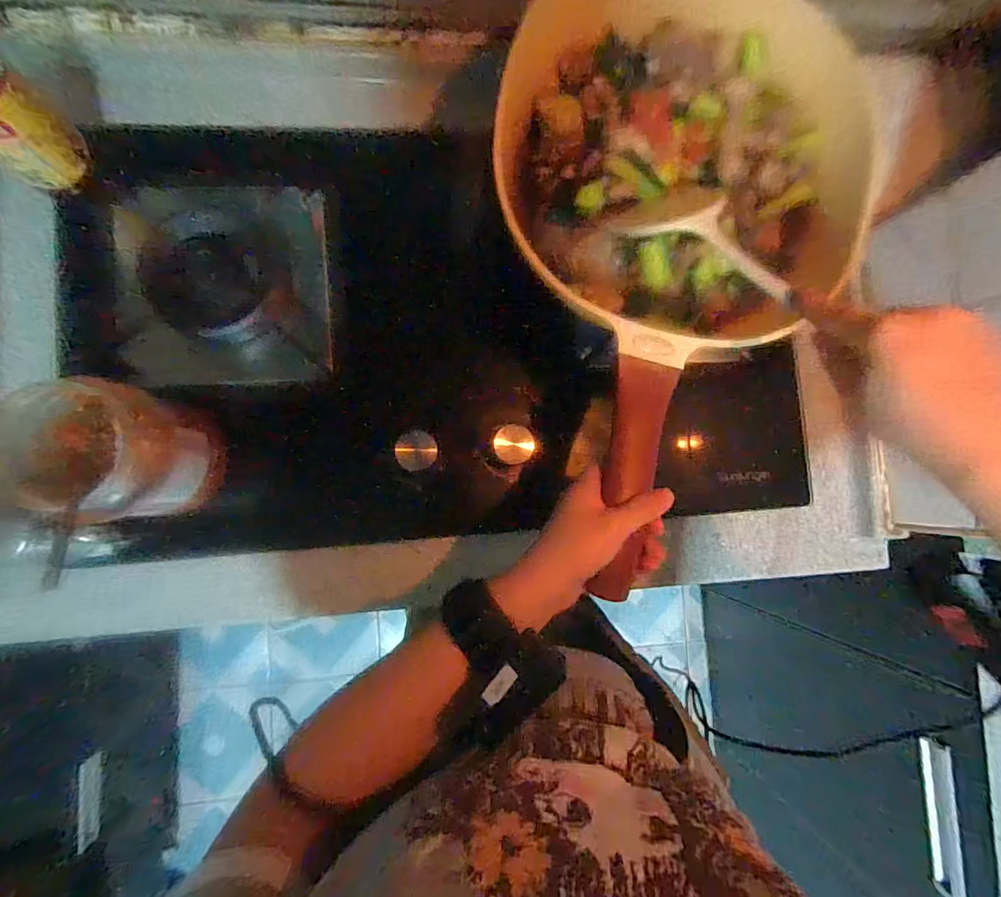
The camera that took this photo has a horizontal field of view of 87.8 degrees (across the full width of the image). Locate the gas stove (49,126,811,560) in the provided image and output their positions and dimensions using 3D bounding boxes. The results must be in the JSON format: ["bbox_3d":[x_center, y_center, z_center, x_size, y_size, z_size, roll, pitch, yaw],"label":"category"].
[{"bbox_3d":[-0.033,-0.120,0.532,0.744,0.074,0.419,-4,88,-6],"label":"gas stove"}]

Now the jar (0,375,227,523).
[{"bbox_3d":[-0.297,-0.001,0.393,0.110,0.164,0.100,14,86,-5],"label":"jar"}]

